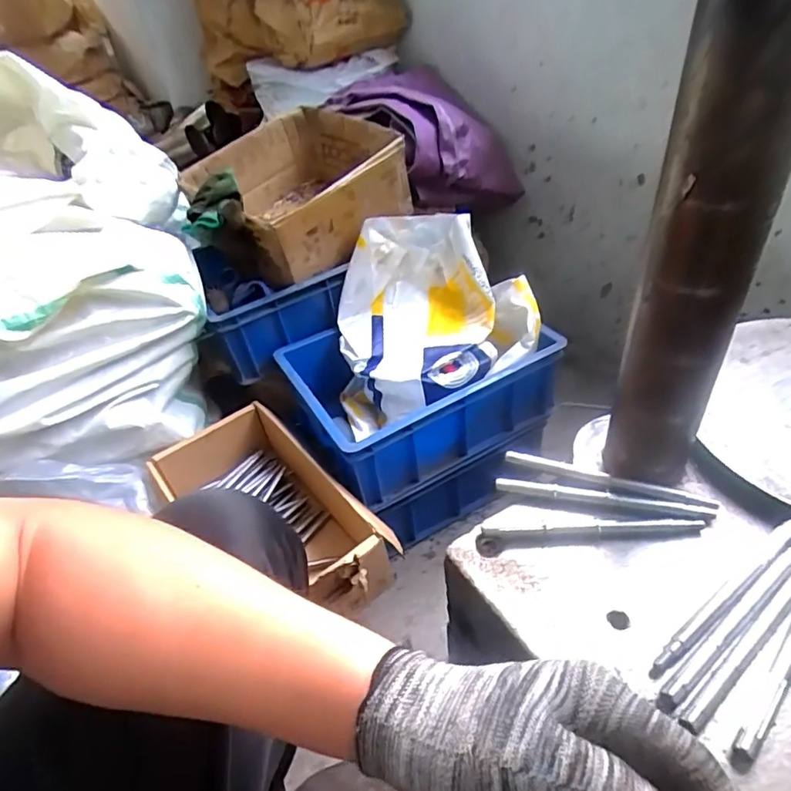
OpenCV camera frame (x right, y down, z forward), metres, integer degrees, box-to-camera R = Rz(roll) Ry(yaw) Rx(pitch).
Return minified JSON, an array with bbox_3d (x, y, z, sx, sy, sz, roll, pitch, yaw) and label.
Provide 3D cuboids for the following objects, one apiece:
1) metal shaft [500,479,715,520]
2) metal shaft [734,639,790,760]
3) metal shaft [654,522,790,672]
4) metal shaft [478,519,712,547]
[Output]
[{"bbox_3d":[0.162,0.081,0.438,0.161,0.009,0.012,7,43,16],"label":"metal shaft"},{"bbox_3d":[0.251,0.157,0.345,0.161,0.008,0.011,-36,48,-28],"label":"metal shaft"},{"bbox_3d":[0.227,0.132,0.373,0.158,0.010,0.009,-29,45,-22],"label":"metal shaft"},{"bbox_3d":[0.149,0.103,0.419,0.156,0.008,0.014,-5,41,3],"label":"metal shaft"}]

